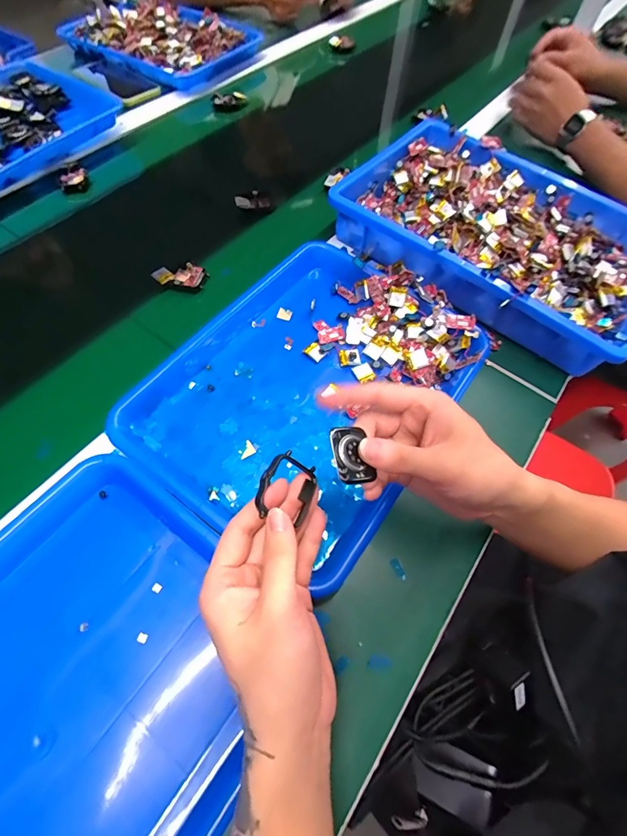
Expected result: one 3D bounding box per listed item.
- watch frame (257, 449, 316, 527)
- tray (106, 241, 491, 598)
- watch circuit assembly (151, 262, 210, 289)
[{"bbox_3d":[-0.017,0.047,0.256,0.038,0.004,0.044,37,60,-23],"label":"watch frame"},{"bbox_3d":[-0.003,-0.044,0.382,0.261,0.034,0.331,34,65,13],"label":"tray"},{"bbox_3d":[-0.159,-0.173,0.457,0.059,0.014,0.035,4,62,-2],"label":"watch circuit assembly"}]

